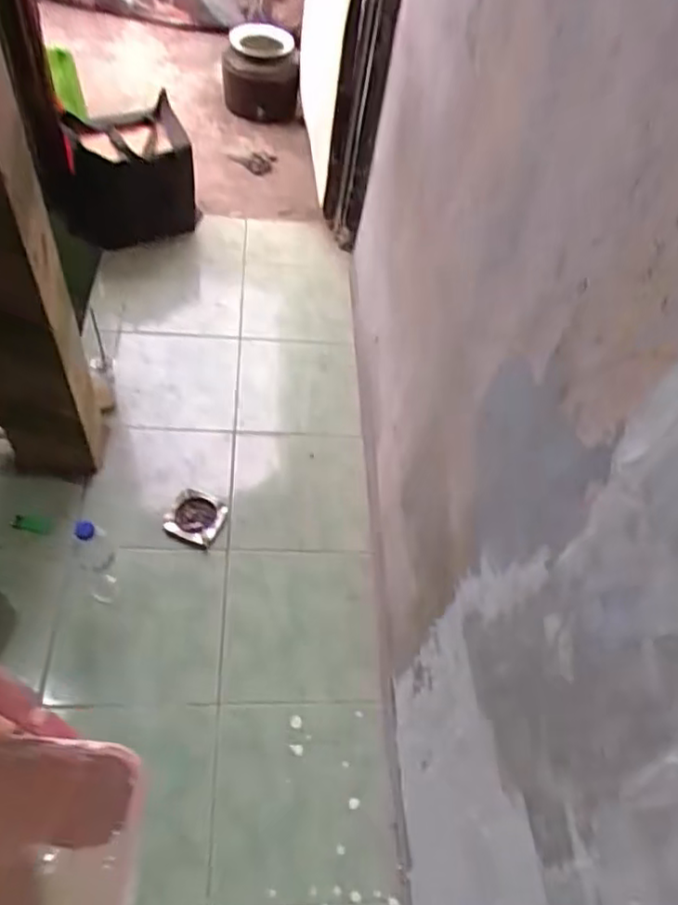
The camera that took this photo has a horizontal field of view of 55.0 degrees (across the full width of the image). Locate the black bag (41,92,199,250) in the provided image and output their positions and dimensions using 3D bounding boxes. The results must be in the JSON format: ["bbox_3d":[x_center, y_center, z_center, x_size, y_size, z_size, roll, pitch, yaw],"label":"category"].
[{"bbox_3d":[-0.563,-0.717,1.731,0.359,0.314,0.203,-13,58,-18],"label":"black bag"}]

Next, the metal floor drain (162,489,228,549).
[{"bbox_3d":[-0.296,0.134,1.344,0.111,0.023,0.110,25,54,9],"label":"metal floor drain"}]

